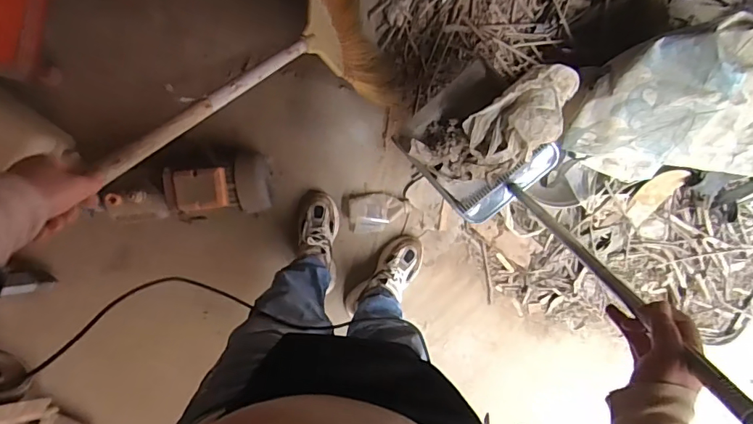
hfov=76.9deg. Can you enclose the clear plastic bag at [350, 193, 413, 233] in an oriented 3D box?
[{"bbox_3d":[0.009,0.002,1.208,0.157,0.040,0.099,-4,97,-1],"label":"clear plastic bag"}]

